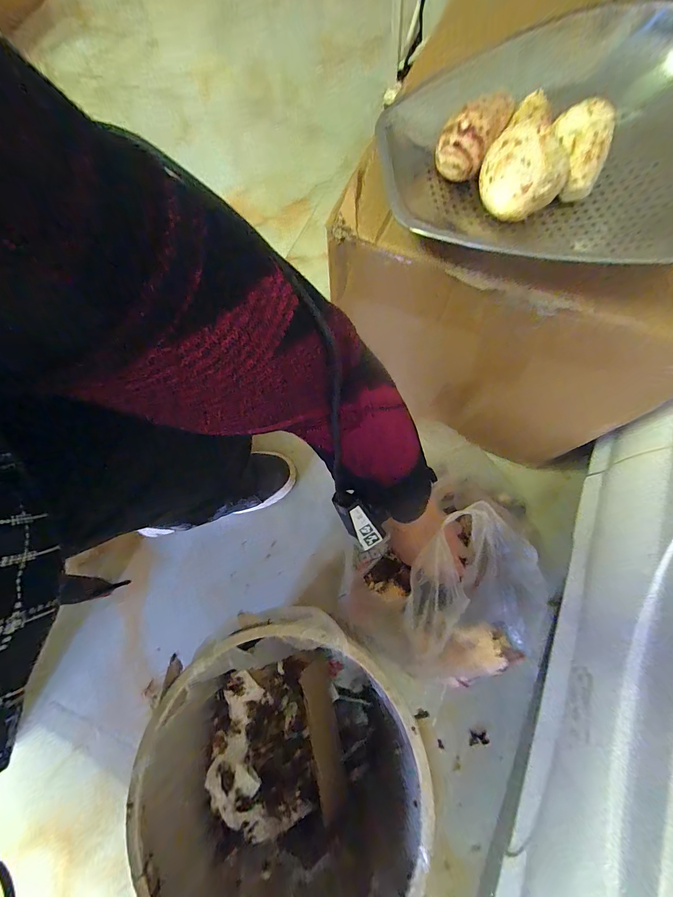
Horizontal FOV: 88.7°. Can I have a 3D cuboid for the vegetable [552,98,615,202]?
[{"bbox_3d":[0.217,-0.272,0.314,0.050,0.049,0.065,-13,71,-3],"label":"vegetable"}]

